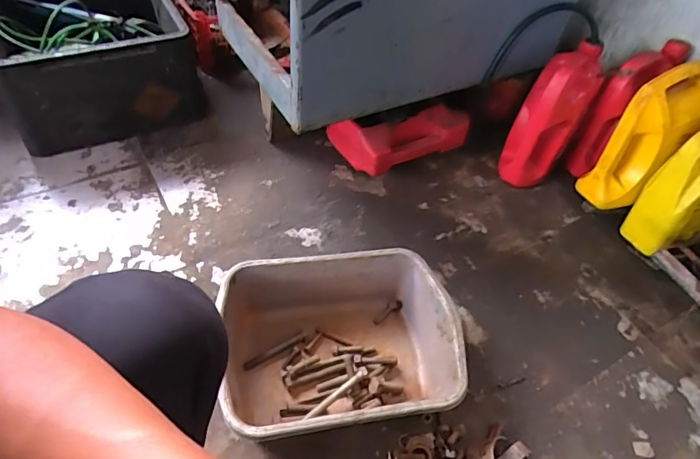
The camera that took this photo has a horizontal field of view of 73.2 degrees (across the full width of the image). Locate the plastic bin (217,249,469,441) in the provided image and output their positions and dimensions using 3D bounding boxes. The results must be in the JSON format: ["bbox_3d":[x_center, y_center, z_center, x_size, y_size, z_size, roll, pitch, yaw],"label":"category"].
[{"bbox_3d":[-0.011,0.178,0.722,0.330,0.121,0.262,-6,50,-12],"label":"plastic bin"}]

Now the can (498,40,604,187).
[{"bbox_3d":[0.397,-0.211,0.964,0.109,0.300,0.137,31,52,18],"label":"can"}]

